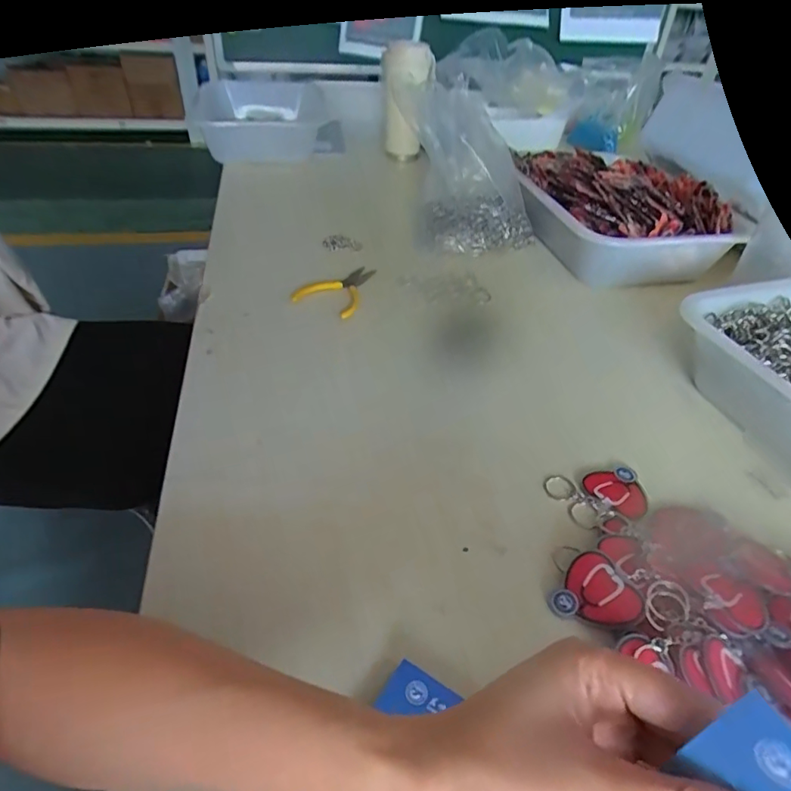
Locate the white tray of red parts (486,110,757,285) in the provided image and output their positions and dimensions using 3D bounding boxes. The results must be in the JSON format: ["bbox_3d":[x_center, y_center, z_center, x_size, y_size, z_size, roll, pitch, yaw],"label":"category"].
[{"bbox_3d":[0.299,-0.257,0.722,0.240,0.086,0.295,-10,42,-15],"label":"white tray of red parts"}]

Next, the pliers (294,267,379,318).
[{"bbox_3d":[-0.069,-0.129,0.609,0.067,0.016,0.110,11,41,8],"label":"pliers"}]

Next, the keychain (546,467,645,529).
[{"bbox_3d":[0.162,0.077,0.407,0.077,0.004,0.049,-7,42,-12],"label":"keychain"}]

